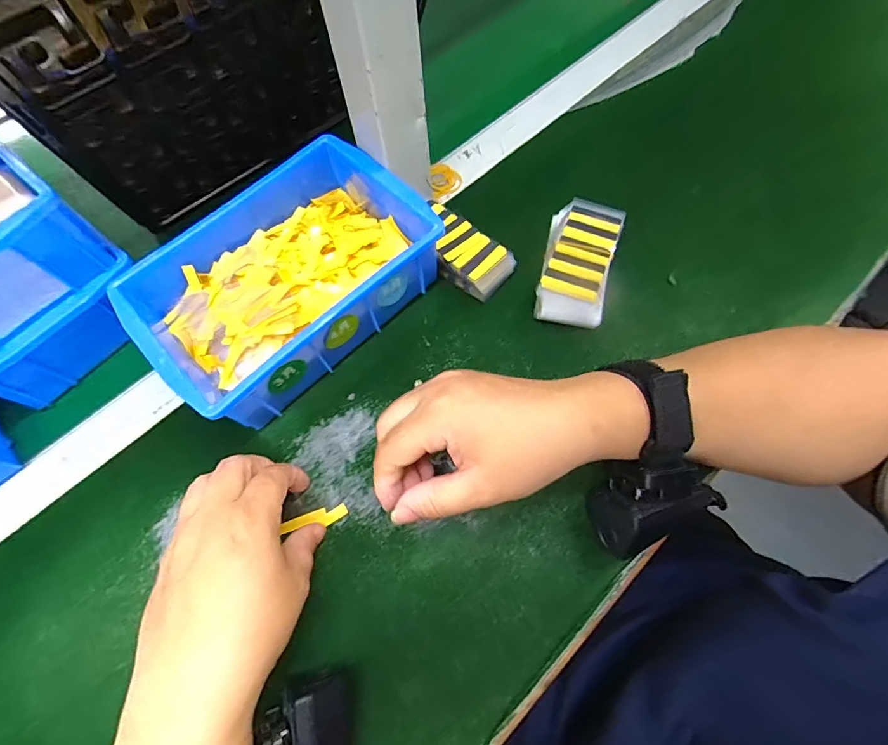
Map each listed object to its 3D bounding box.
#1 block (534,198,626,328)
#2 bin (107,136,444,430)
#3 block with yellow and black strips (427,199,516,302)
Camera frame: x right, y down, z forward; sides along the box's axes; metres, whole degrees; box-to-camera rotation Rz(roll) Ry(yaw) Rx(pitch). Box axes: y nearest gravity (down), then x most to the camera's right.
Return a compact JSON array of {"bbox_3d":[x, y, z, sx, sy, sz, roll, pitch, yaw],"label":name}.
[{"bbox_3d":[0.103,-0.083,0.333,0.050,0.025,0.103,13,68,9],"label":"block"},{"bbox_3d":[-0.113,-0.068,0.317,0.199,0.066,0.137,-43,71,-14],"label":"bin"},{"bbox_3d":[0.012,-0.097,0.344,0.085,0.023,0.042,39,74,18],"label":"block with yellow and black strips"}]

